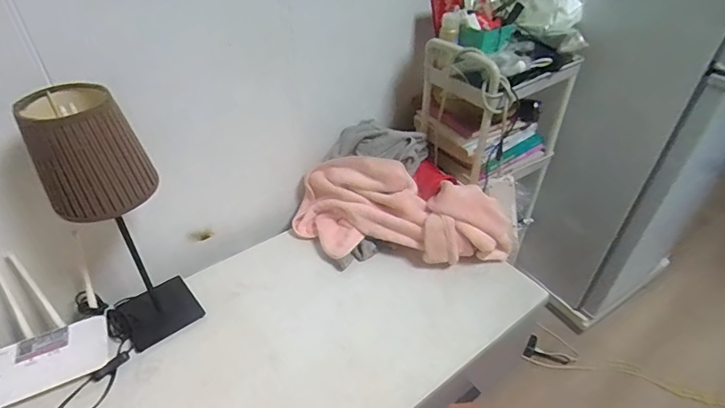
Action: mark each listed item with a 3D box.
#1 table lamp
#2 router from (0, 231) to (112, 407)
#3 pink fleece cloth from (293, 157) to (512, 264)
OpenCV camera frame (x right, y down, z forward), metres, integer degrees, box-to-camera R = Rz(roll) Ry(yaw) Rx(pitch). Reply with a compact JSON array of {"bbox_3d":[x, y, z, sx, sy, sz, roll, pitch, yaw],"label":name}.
[{"bbox_3d":[-0.390,0.044,0.710,0.130,0.457,0.120,-26,47,-29],"label":"table lamp"},{"bbox_3d":[-0.577,0.192,0.737,0.203,0.145,0.219,-22,45,-25],"label":"router"},{"bbox_3d":[0.088,0.017,0.973,0.486,0.183,0.161,5,40,5],"label":"pink fleece cloth"}]

